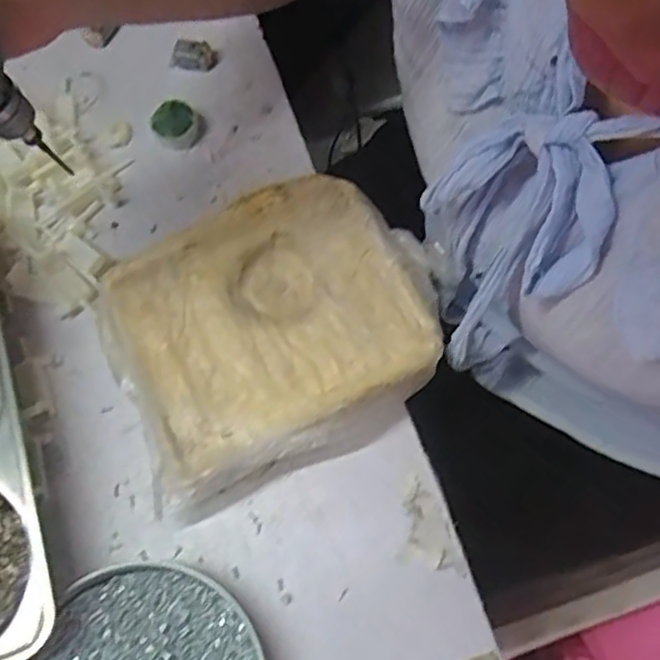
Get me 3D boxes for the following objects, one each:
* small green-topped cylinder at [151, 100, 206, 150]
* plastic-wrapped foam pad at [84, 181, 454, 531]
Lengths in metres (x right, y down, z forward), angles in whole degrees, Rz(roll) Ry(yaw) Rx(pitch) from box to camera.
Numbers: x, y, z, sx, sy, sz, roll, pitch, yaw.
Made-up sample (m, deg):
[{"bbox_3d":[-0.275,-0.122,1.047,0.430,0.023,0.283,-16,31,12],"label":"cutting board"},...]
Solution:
[{"bbox_3d":[-0.111,-0.151,0.494,0.036,0.017,0.036,-1,71,1],"label":"small green-topped cylinder"},{"bbox_3d":[-0.031,0.000,0.426,0.200,0.041,0.162,-24,72,-6],"label":"plastic-wrapped foam pad"}]

